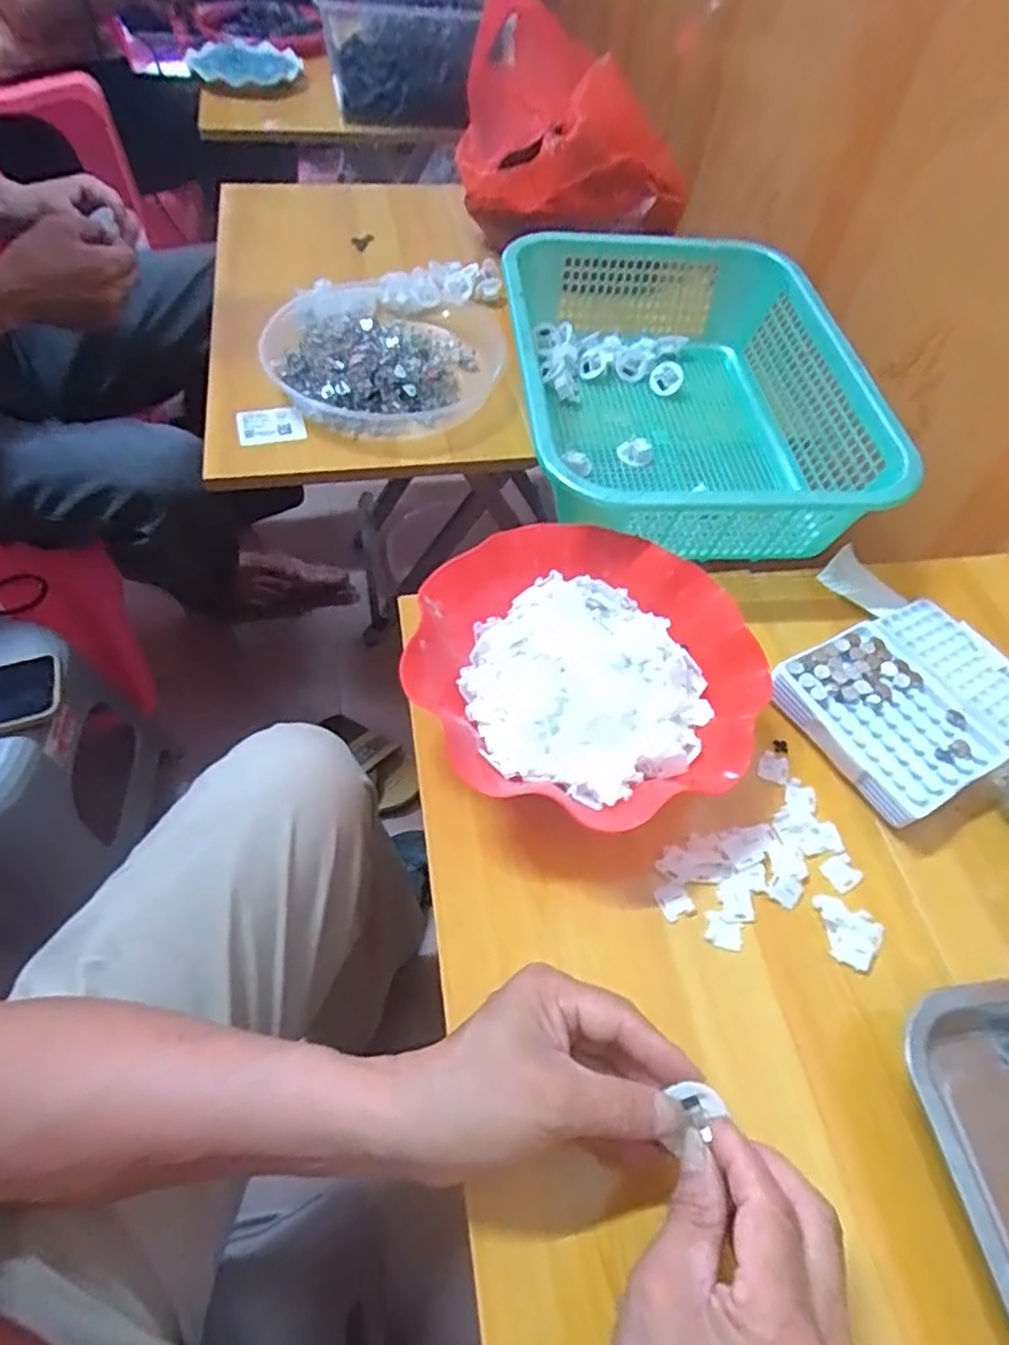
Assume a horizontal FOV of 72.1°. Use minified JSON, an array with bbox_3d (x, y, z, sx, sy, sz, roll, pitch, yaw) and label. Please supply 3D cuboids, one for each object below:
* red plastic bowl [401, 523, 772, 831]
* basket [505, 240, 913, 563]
[{"bbox_3d":[0.050,0.003,0.470,0.211,0.064,0.219,2,55,-4],"label":"red plastic bowl"},{"bbox_3d":[0.153,-0.257,0.638,0.295,0.106,0.378,-4,56,-8],"label":"basket"}]

